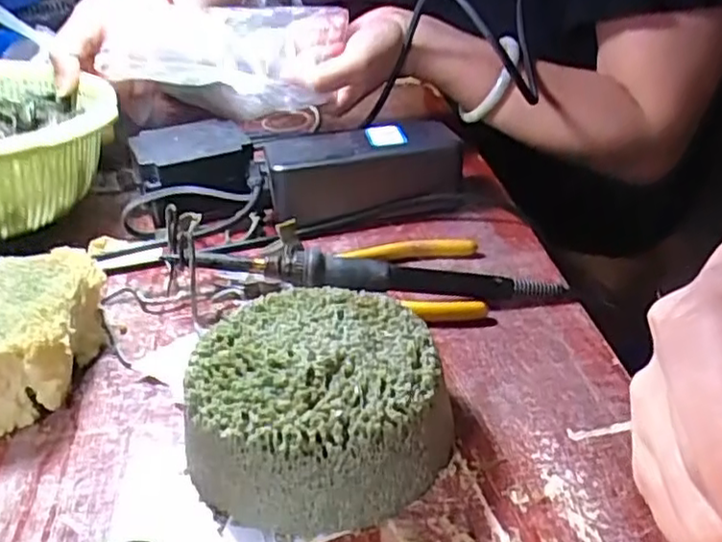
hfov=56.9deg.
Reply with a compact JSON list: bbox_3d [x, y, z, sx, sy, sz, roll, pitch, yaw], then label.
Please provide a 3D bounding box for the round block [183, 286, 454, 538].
[{"bbox_3d":[-0.019,0.054,0.274,0.099,0.046,0.093,-3,31,2],"label":"round block"}]

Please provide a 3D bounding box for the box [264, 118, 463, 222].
[{"bbox_3d":[0.000,-0.070,0.465,0.126,0.053,0.063,-9,32,-8],"label":"box"}]

